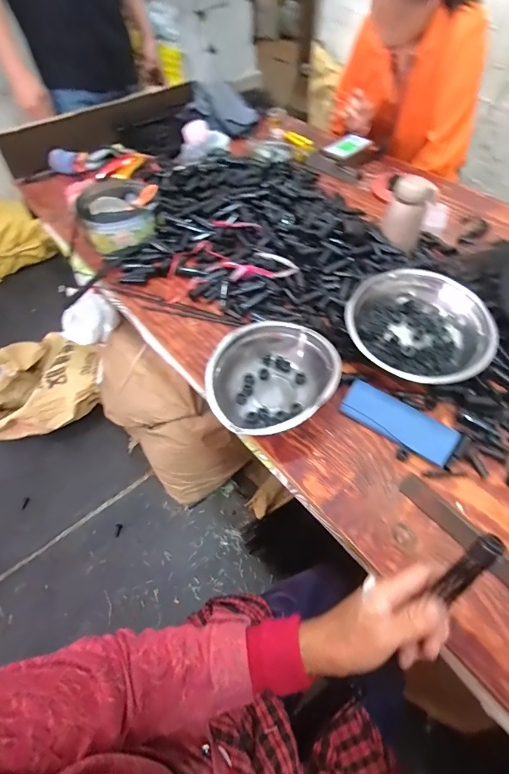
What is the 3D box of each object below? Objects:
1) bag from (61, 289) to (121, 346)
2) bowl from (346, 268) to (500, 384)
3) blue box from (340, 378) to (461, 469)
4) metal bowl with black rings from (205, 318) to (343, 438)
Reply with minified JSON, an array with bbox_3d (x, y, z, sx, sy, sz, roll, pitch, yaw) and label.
[{"bbox_3d":[-0.371,-0.146,0.842,0.125,0.094,0.055,-29,59,-18],"label":"bag"},{"bbox_3d":[0.263,-0.098,0.597,0.221,0.084,0.200,24,61,19],"label":"bowl"},{"bbox_3d":[0.212,0.050,0.551,0.162,0.017,0.059,30,84,23],"label":"blue box"},{"bbox_3d":[0.029,-0.013,0.574,0.186,0.057,0.199,-1,55,1],"label":"metal bowl with black rings"}]

